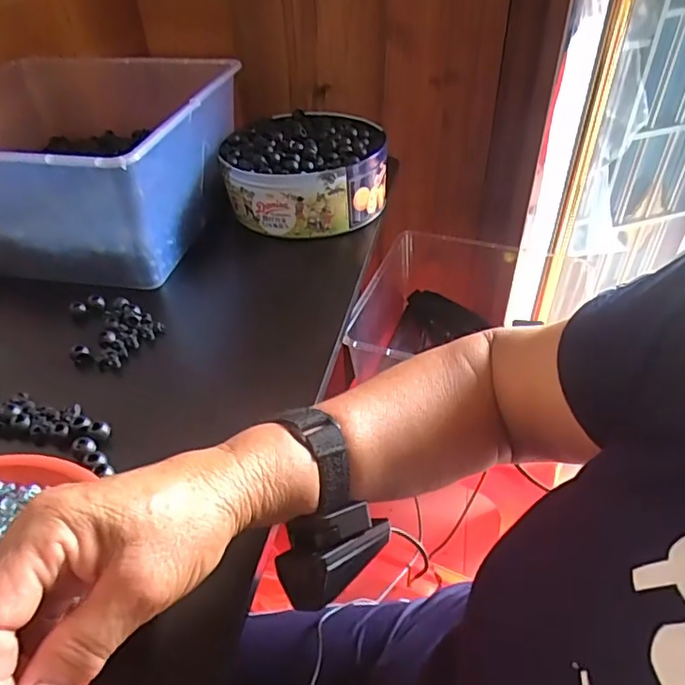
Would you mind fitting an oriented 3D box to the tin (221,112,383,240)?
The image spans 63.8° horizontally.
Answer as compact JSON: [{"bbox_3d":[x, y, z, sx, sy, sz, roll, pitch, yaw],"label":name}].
[{"bbox_3d":[-0.040,-0.204,0.653,0.178,0.076,0.173,-1,41,1],"label":"tin"}]

